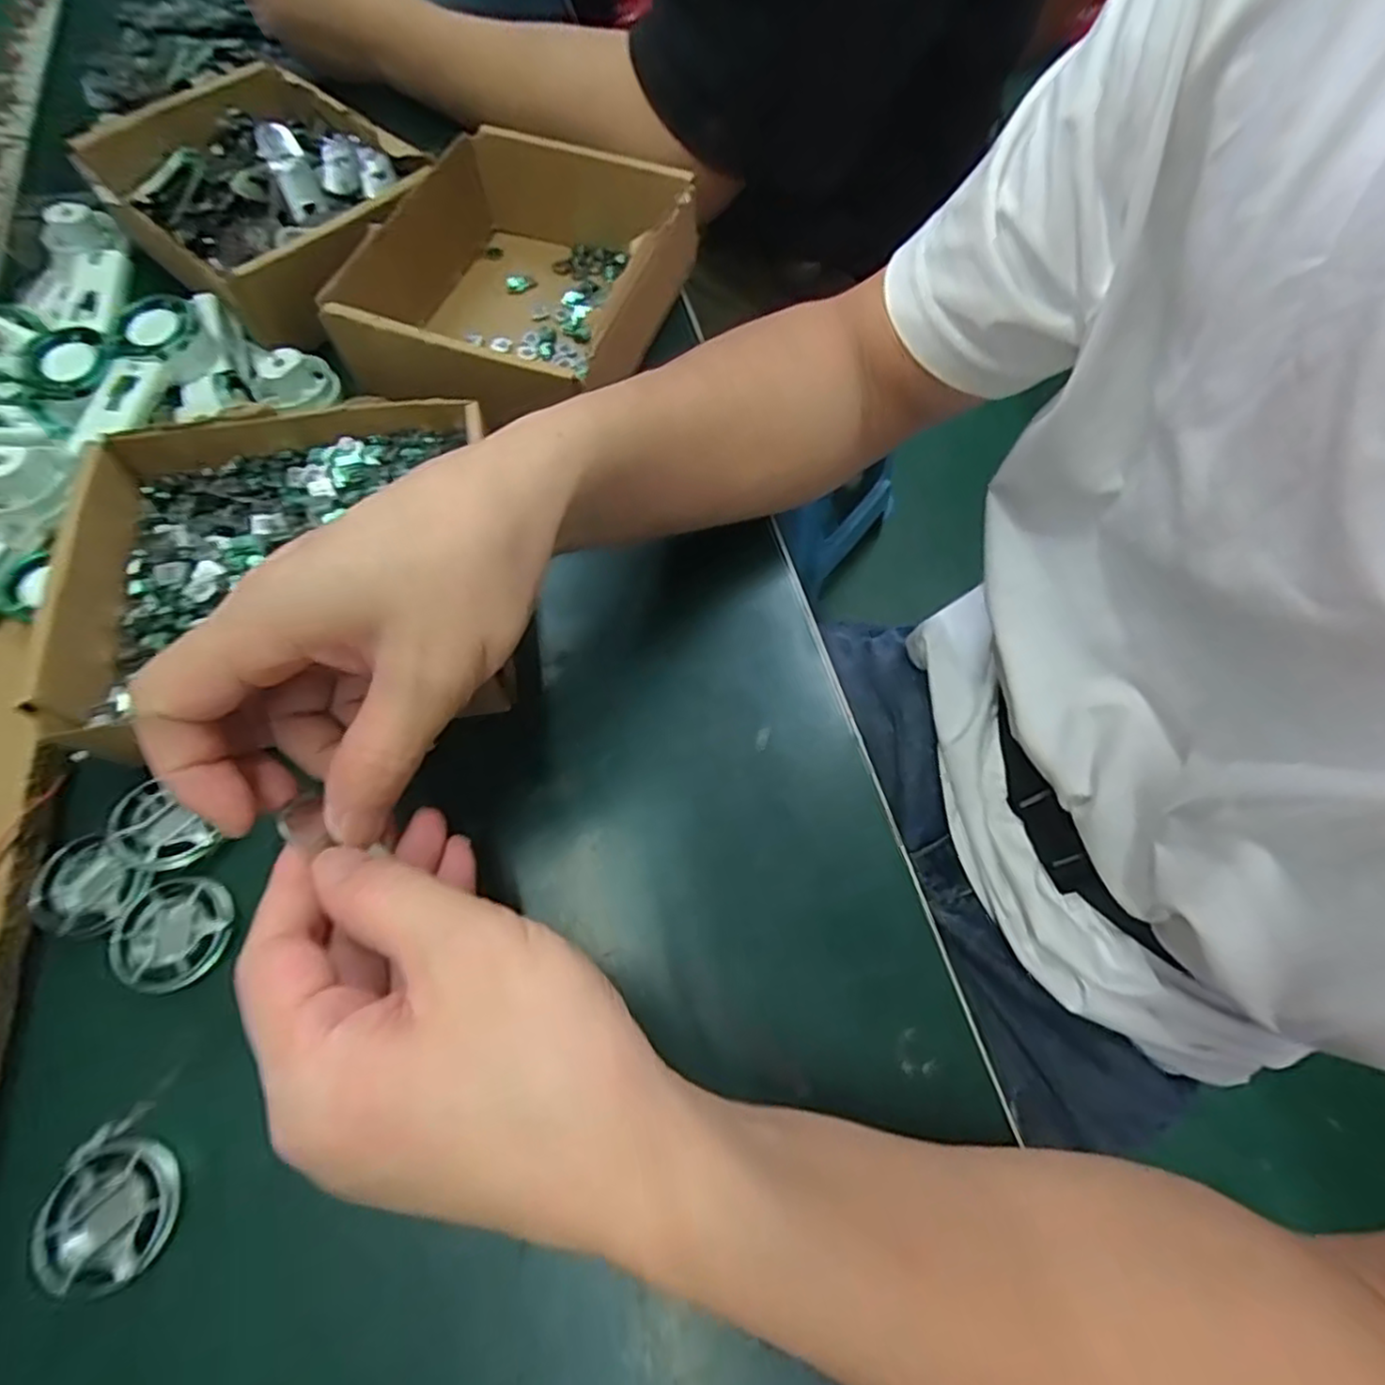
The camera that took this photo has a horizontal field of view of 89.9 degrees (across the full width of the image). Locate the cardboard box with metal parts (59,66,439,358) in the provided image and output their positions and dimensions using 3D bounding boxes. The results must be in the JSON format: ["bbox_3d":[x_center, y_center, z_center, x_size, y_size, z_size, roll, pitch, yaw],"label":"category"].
[{"bbox_3d":[-0.242,-0.282,0.401,0.189,0.059,0.140,41,73,18],"label":"cardboard box with metal parts"}]

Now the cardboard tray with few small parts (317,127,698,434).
[{"bbox_3d":[-0.096,-0.221,0.378,0.153,0.057,0.175,19,67,10],"label":"cardboard tray with few small parts"}]

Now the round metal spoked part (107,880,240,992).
[{"bbox_3d":[-0.193,0.090,0.258,0.041,0.007,0.038,-1,65,1],"label":"round metal spoked part"}]

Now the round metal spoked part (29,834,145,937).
[{"bbox_3d":[-0.231,0.074,0.263,0.038,0.009,0.032,33,70,15],"label":"round metal spoked part"}]

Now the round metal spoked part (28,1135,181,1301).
[{"bbox_3d":[-0.189,0.168,0.224,0.036,0.010,0.040,-6,65,-1],"label":"round metal spoked part"}]

